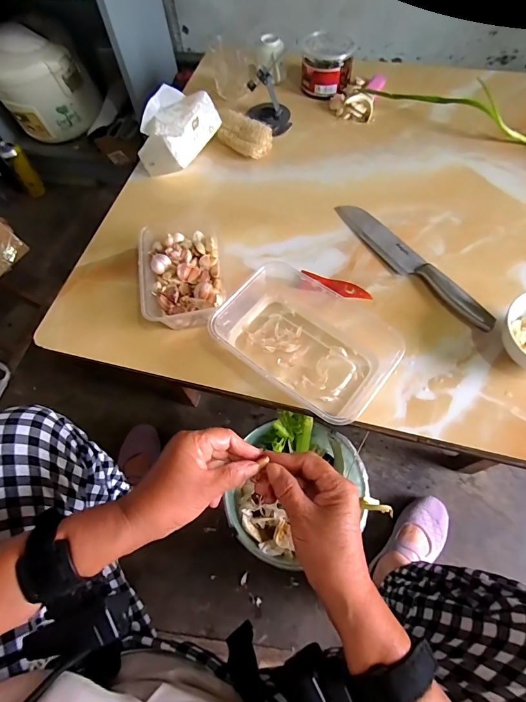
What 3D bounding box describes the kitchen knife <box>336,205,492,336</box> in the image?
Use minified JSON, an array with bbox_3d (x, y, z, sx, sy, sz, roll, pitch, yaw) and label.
[{"bbox_3d":[0.210,-0.131,0.548,0.042,0.014,0.286,-31,65,-12],"label":"kitchen knife"}]

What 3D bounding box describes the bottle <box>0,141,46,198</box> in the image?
[{"bbox_3d":[-0.725,-0.546,1.133,0.061,0.149,0.073,-33,66,-13],"label":"bottle"}]

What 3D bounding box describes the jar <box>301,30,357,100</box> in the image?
[{"bbox_3d":[0.123,-0.549,0.724,0.099,0.072,0.093,7,63,7],"label":"jar"}]

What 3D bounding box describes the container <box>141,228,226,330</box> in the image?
[{"bbox_3d":[-0.110,-0.100,0.526,0.103,0.062,0.166,-8,62,-1],"label":"container"}]

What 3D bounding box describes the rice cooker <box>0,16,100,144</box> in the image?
[{"bbox_3d":[-0.620,-0.750,1.050,0.240,0.225,0.208,-33,66,-13],"label":"rice cooker"}]

